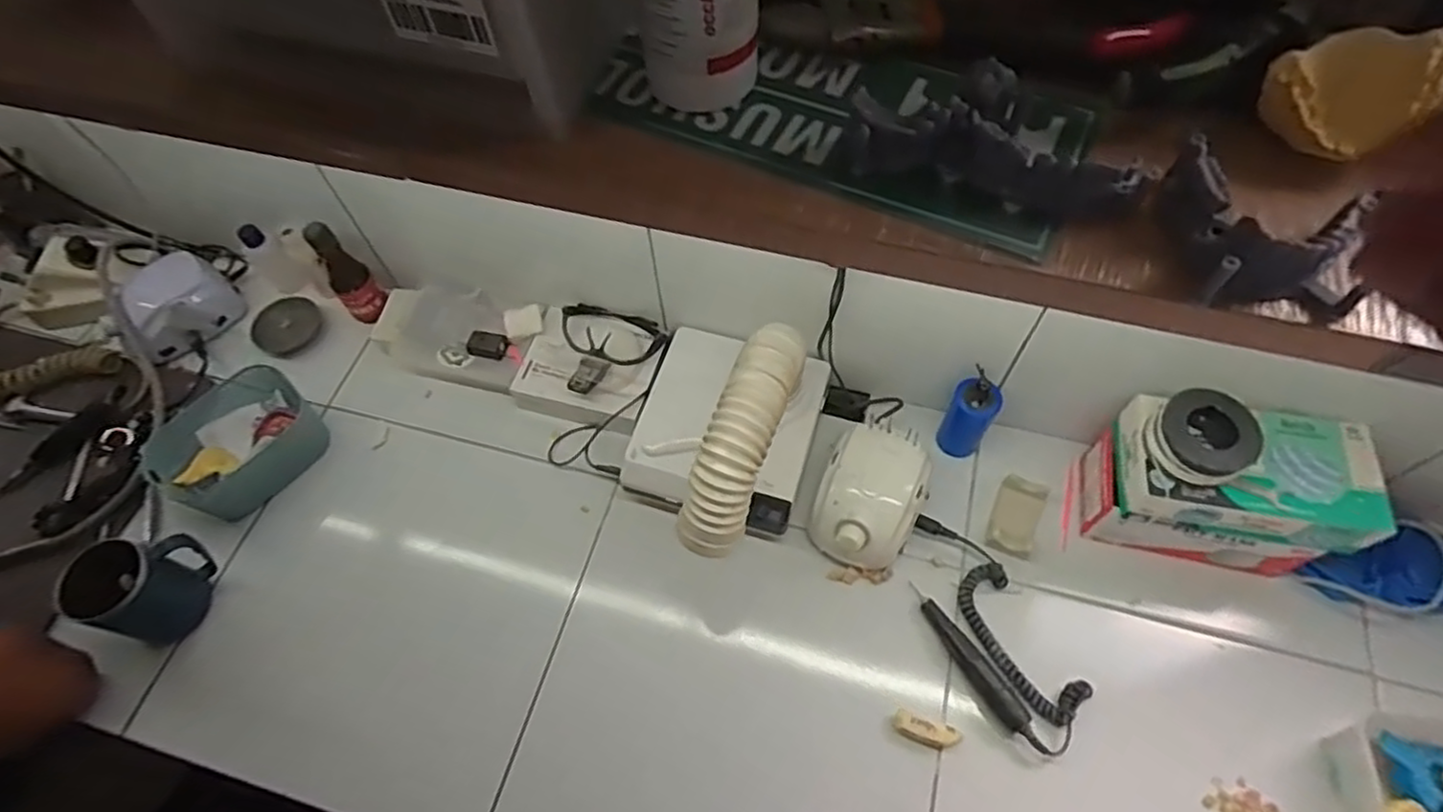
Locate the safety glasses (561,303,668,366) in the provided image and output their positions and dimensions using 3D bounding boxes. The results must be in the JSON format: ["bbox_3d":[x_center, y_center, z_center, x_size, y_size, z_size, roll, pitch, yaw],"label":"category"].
[{"bbox_3d":[-0.144,-0.088,0.900,0.136,0.039,0.073,19,63,13],"label":"safety glasses"}]

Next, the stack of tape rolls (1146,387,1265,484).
[{"bbox_3d":[0.461,0.029,0.683,0.092,0.036,0.084,-22,62,-10],"label":"stack of tape rolls"}]

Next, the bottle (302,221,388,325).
[{"bbox_3d":[-0.483,-0.170,0.922,0.052,0.145,0.049,-35,65,-17],"label":"bottle"}]

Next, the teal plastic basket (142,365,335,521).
[{"bbox_3d":[-0.558,0.043,0.832,0.128,0.070,0.167,26,64,16],"label":"teal plastic basket"}]

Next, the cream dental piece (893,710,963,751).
[{"bbox_3d":[0.203,0.323,0.707,0.064,0.014,0.023,16,62,11],"label":"cream dental piece"}]

